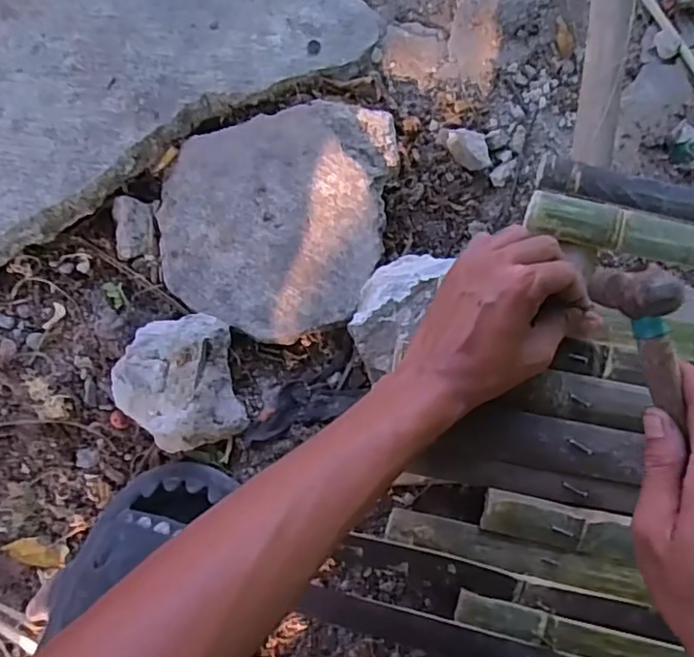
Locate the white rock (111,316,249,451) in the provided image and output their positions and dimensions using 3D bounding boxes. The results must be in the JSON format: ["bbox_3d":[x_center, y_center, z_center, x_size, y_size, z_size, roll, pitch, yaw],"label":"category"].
[{"bbox_3d":[-0.132,0.042,0.466,0.083,0.046,0.100,-12,84,1],"label":"white rock"}]

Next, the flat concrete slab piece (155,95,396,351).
[{"bbox_3d":[-0.064,-0.099,0.504,0.188,0.027,0.205,10,85,4],"label":"flat concrete slab piece"}]

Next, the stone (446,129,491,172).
[{"bbox_3d":[0.108,-0.158,0.528,0.030,0.016,0.040,-18,84,1],"label":"stone"}]

